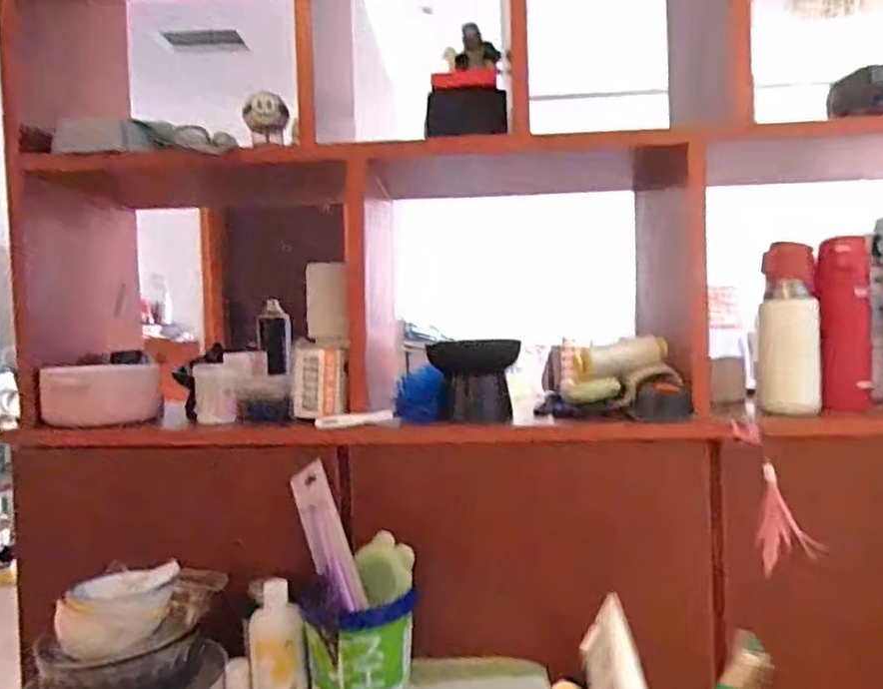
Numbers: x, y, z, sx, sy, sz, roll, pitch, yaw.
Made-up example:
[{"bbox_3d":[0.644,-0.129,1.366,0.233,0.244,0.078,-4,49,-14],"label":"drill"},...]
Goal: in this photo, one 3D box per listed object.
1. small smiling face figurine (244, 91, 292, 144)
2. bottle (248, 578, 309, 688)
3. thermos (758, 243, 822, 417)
[{"bbox_3d":[-0.248,-0.321,0.871,0.059,0.059,0.047,-2,2,-16],"label":"small smiling face figurine"},{"bbox_3d":[-0.189,0.348,0.709,0.059,0.135,0.035,-2,2,-21],"label":"bottle"},{"bbox_3d":[0.482,-0.023,0.852,0.072,0.233,0.088,-1,2,29],"label":"thermos"}]

